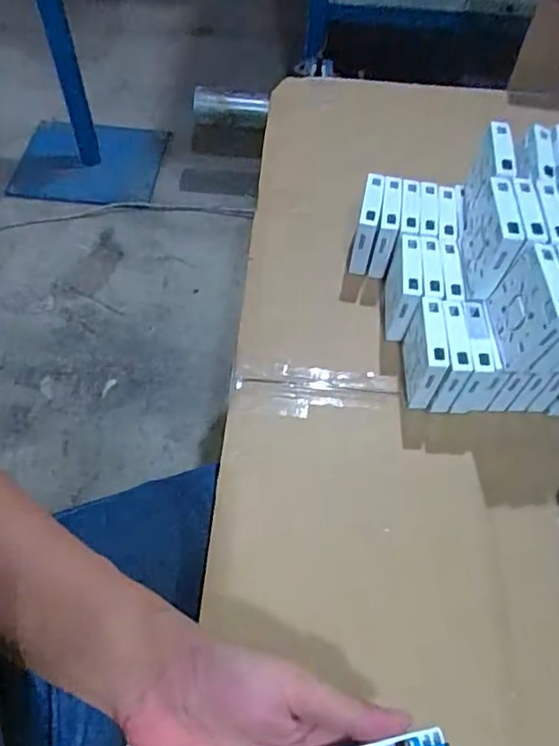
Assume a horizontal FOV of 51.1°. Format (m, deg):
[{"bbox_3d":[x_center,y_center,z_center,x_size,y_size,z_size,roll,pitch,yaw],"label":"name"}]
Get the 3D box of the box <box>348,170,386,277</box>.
[{"bbox_3d":[0.107,-0.180,0.718,0.022,0.088,0.089,11,58,5],"label":"box"}]

